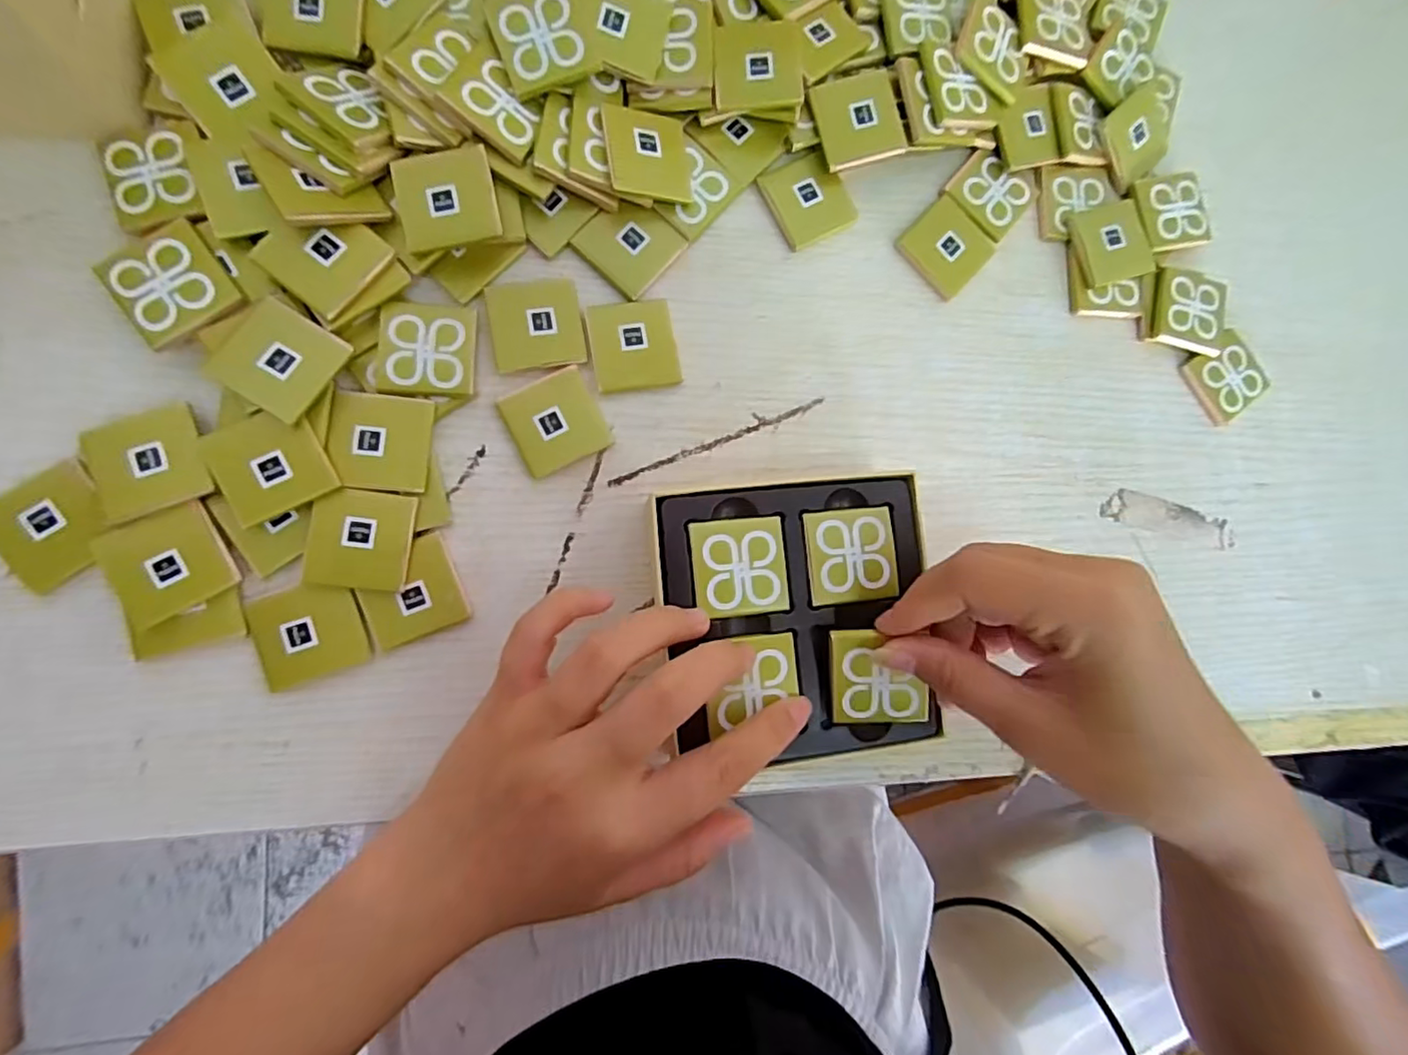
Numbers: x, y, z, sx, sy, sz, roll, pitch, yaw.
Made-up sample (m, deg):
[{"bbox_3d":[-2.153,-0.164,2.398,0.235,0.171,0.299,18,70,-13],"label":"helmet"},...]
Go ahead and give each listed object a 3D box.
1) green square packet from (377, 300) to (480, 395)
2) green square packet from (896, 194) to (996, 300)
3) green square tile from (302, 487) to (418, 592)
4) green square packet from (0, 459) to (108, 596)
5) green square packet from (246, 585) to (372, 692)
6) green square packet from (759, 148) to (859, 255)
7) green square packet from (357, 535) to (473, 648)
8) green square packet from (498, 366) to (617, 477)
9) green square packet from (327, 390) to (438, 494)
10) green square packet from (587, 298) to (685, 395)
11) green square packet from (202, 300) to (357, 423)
[{"bbox_3d":[-0.108,-0.070,0.235,0.035,0.008,0.036,3,88,-10],"label":"green square packet"},{"bbox_3d":[0.113,-0.131,0.278,0.036,0.004,0.037,43,82,-6],"label":"green square packet"},{"bbox_3d":[-0.129,0.005,0.226,0.035,0.005,0.037,7,87,-9],"label":"green square tile"},{"bbox_3d":[-0.229,-0.001,0.211,0.036,0.007,0.037,-33,94,-9],"label":"green square packet"},{"bbox_3d":[-0.147,0.039,0.223,0.037,0.004,0.034,-18,91,-10],"label":"green square packet"},{"bbox_3d":[0.047,-0.148,0.267,0.036,0.004,0.037,-29,93,-9],"label":"green square packet"},{"bbox_3d":[-0.113,0.025,0.231,0.036,0.004,0.035,-21,92,-10],"label":"green square packet"},{"bbox_3d":[-0.060,-0.043,0.245,0.036,0.005,0.035,-27,93,-10],"label":"green square packet"},{"bbox_3d":[-0.124,-0.033,0.227,0.035,0.004,0.037,5,87,-10],"label":"green square packet"},{"bbox_3d":[-0.029,-0.077,0.252,0.035,0.004,0.037,-10,90,-10],"label":"green square packet"},{"bbox_3d":[-0.155,-0.062,0.219,0.037,0.008,0.036,32,83,-7],"label":"green square packet"}]

